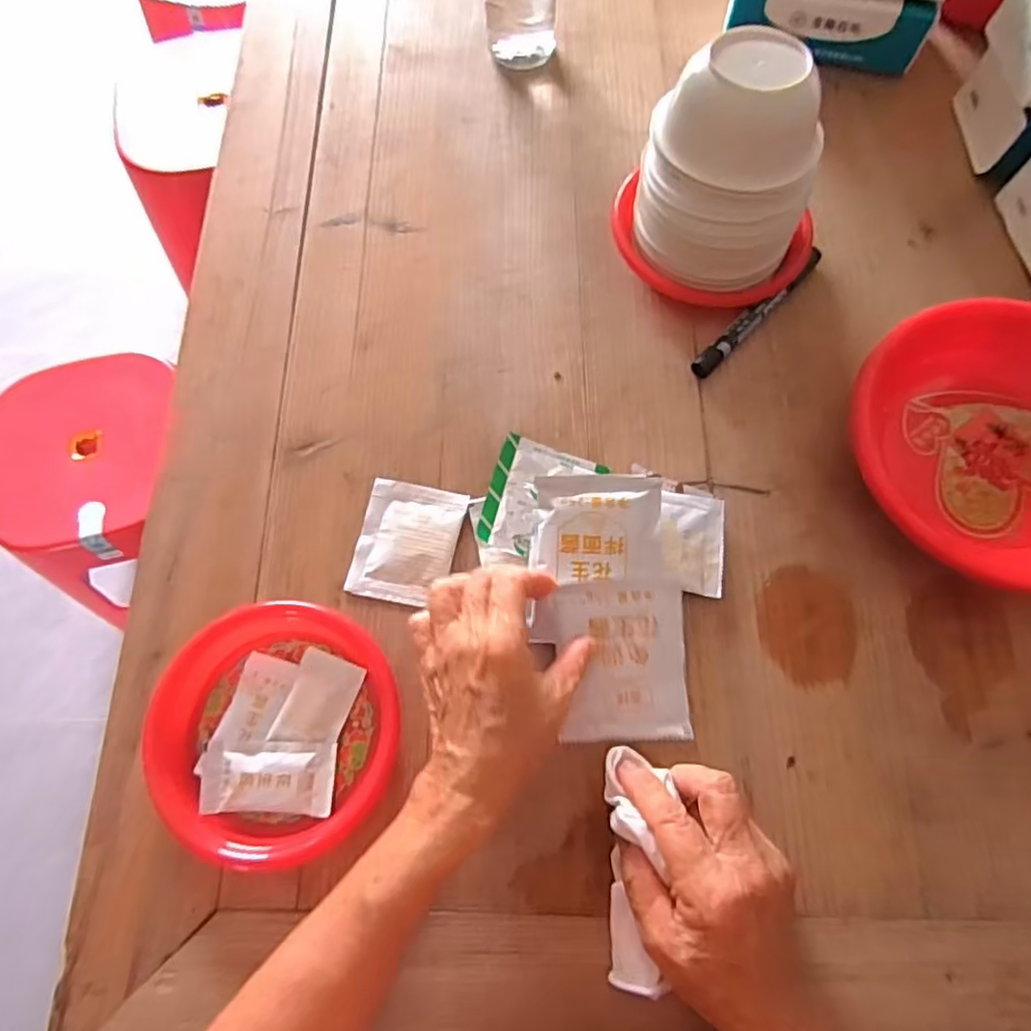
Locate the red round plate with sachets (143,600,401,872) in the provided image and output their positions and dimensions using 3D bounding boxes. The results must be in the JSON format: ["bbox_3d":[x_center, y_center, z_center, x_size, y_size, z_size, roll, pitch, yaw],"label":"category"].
[{"bbox_3d":[-0.142,0.124,0.384,0.141,0.026,0.140,-1,71,2],"label":"red round plate with sachets"}]

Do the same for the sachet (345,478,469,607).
[{"bbox_3d":[-0.070,0.017,0.428,0.063,0.004,0.078,12,72,6],"label":"sachet"}]

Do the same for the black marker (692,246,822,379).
[{"bbox_3d":[0.175,-0.147,0.472,0.013,0.016,0.139,42,77,15],"label":"black marker"}]

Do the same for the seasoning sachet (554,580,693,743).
[{"bbox_3d":[0.064,0.086,0.393,0.076,0.008,0.092,-2,84,-4],"label":"seasoning sachet"}]

